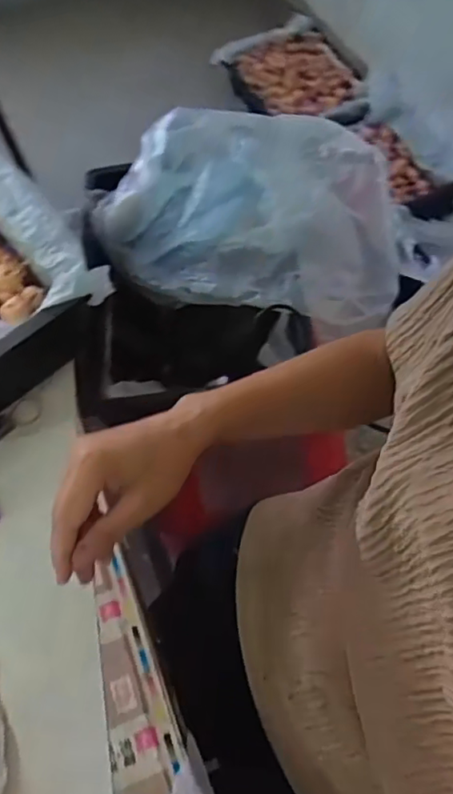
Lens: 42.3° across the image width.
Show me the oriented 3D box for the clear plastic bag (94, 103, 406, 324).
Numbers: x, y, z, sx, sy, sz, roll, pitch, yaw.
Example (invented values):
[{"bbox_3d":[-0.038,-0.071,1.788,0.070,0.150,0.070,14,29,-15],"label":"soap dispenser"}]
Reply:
[{"bbox_3d":[0.032,-0.257,0.798,0.404,0.120,0.260,7,60,11],"label":"clear plastic bag"}]

